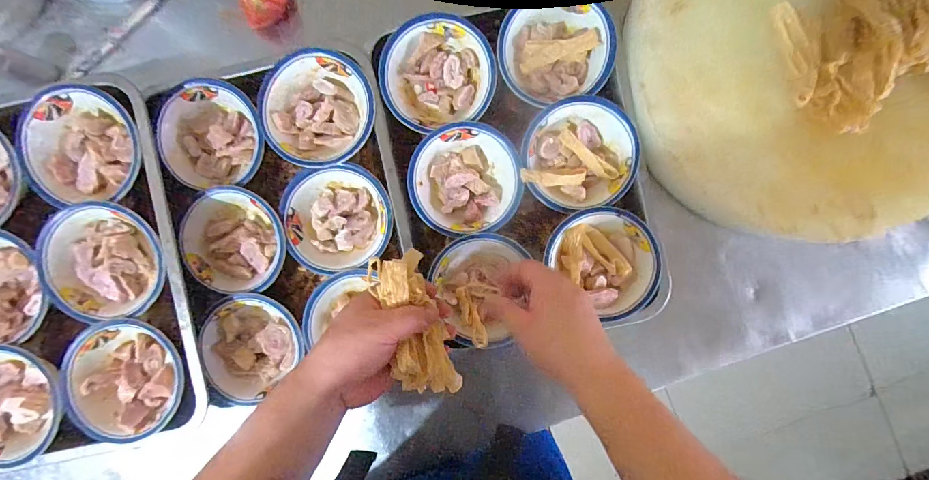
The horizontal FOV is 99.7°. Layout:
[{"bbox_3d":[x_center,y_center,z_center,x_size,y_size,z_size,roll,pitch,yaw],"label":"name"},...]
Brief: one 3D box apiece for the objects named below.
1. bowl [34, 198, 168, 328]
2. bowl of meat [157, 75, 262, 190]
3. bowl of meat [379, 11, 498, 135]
[{"bbox_3d":[-0.384,0.023,0.426,0.125,0.045,0.125,0,92,1],"label":"bowl"},{"bbox_3d":[-0.292,-0.123,0.462,0.118,0.046,0.119,0,92,1],"label":"bowl of meat"},{"bbox_3d":[-0.030,-0.191,0.451,0.125,0.042,0.115,0,92,1],"label":"bowl of meat"}]

